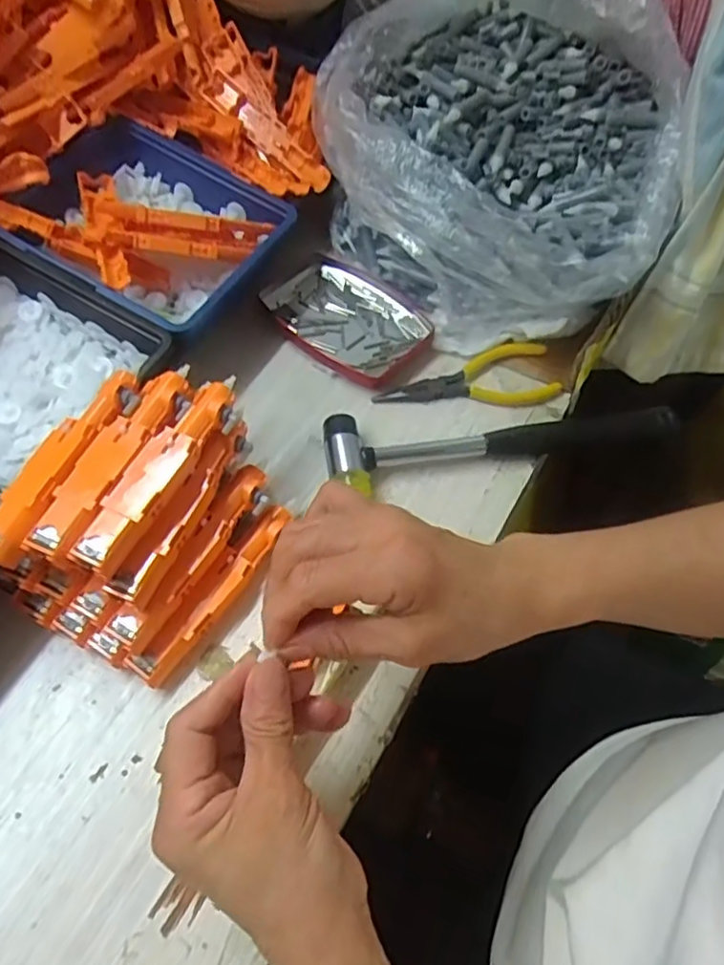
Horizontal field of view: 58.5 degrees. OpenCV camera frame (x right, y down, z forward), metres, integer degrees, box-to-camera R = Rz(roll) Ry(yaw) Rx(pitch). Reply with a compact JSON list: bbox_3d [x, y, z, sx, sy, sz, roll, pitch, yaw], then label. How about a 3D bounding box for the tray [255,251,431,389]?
[{"bbox_3d":[-0.016,-0.122,0.480,0.127,0.015,0.086,35,63,16],"label":"tray"}]

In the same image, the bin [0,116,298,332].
[{"bbox_3d":[-0.154,-0.173,0.467,0.167,0.071,0.146,28,62,13],"label":"bin"}]

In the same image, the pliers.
[{"bbox_3d":[0.074,-0.077,0.453,0.126,0.012,0.047,1,59,-3],"label":"pliers"}]

